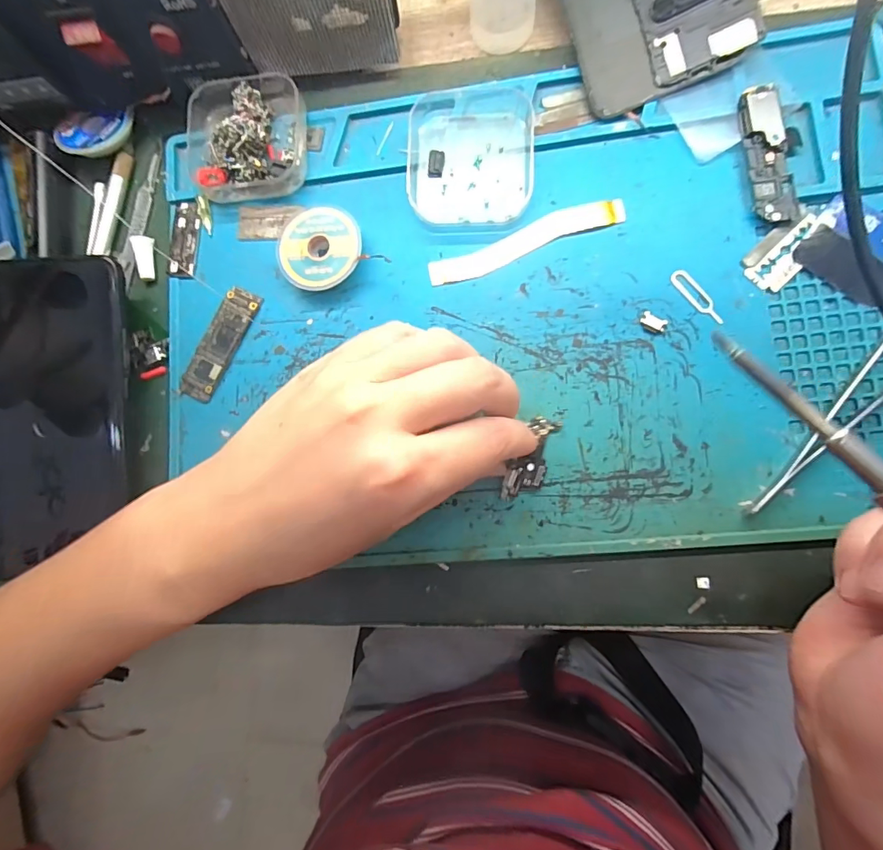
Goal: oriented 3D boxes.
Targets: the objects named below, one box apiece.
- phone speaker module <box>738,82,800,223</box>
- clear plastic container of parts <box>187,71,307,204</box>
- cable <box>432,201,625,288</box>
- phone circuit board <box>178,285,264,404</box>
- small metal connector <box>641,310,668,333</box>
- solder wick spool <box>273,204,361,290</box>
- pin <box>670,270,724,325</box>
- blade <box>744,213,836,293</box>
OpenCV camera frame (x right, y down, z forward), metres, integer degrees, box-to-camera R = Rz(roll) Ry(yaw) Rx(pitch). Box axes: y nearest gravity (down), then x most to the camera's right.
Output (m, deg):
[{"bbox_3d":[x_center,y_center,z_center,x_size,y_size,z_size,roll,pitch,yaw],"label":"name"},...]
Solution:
[{"bbox_3d":[0.158,-0.131,0.217,0.017,0.007,0.067,-8,86,6],"label":"phone speaker module"},{"bbox_3d":[-0.107,-0.159,0.243,0.063,0.021,0.068,0,86,7],"label":"clear plastic container of parts"},{"bbox_3d":[0.043,-0.095,0.232,0.102,0.004,0.018,-20,84,5],"label":"cable"},{"bbox_3d":[-0.120,-0.044,0.244,0.020,0.005,0.064,27,90,8],"label":"phone circuit board"},{"bbox_3d":[0.104,-0.050,0.219,0.012,0.004,0.007,32,91,8],"label":"small metal connector"},{"bbox_3d":[-0.064,-0.093,0.238,0.044,0.012,0.046,0,86,7],"label":"solder wick spool"},{"bbox_3d":[0.125,-0.062,0.217,0.009,0.004,0.033,-38,83,3],"label":"pin"},{"bbox_3d":[0.170,-0.083,0.215,0.047,0.004,0.017,-42,77,3],"label":"blade"}]

